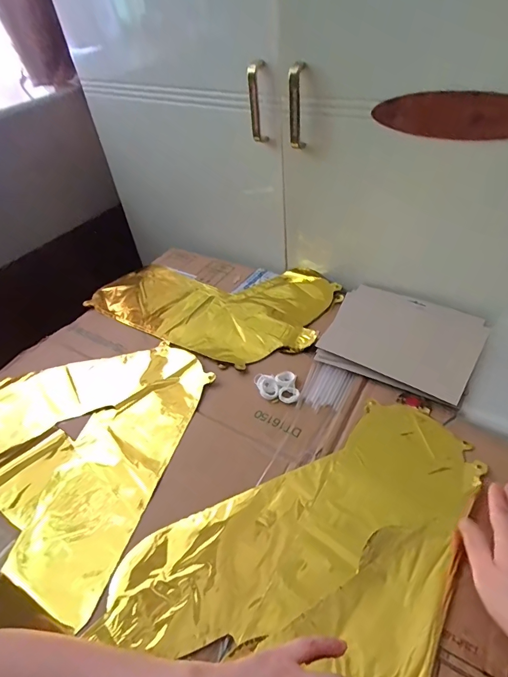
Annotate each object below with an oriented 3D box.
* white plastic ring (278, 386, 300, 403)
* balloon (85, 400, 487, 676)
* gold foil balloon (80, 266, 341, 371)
[{"bbox_3d":[0.046,0.073,0.510,0.025,0.007,0.023,-4,46,4],"label":"white plastic ring"},{"bbox_3d":[0.072,0.204,0.384,0.255,0.014,0.386,33,58,32],"label":"balloon"},{"bbox_3d":[-0.076,-0.074,0.689,0.403,0.030,0.253,19,51,23],"label":"gold foil balloon"}]

